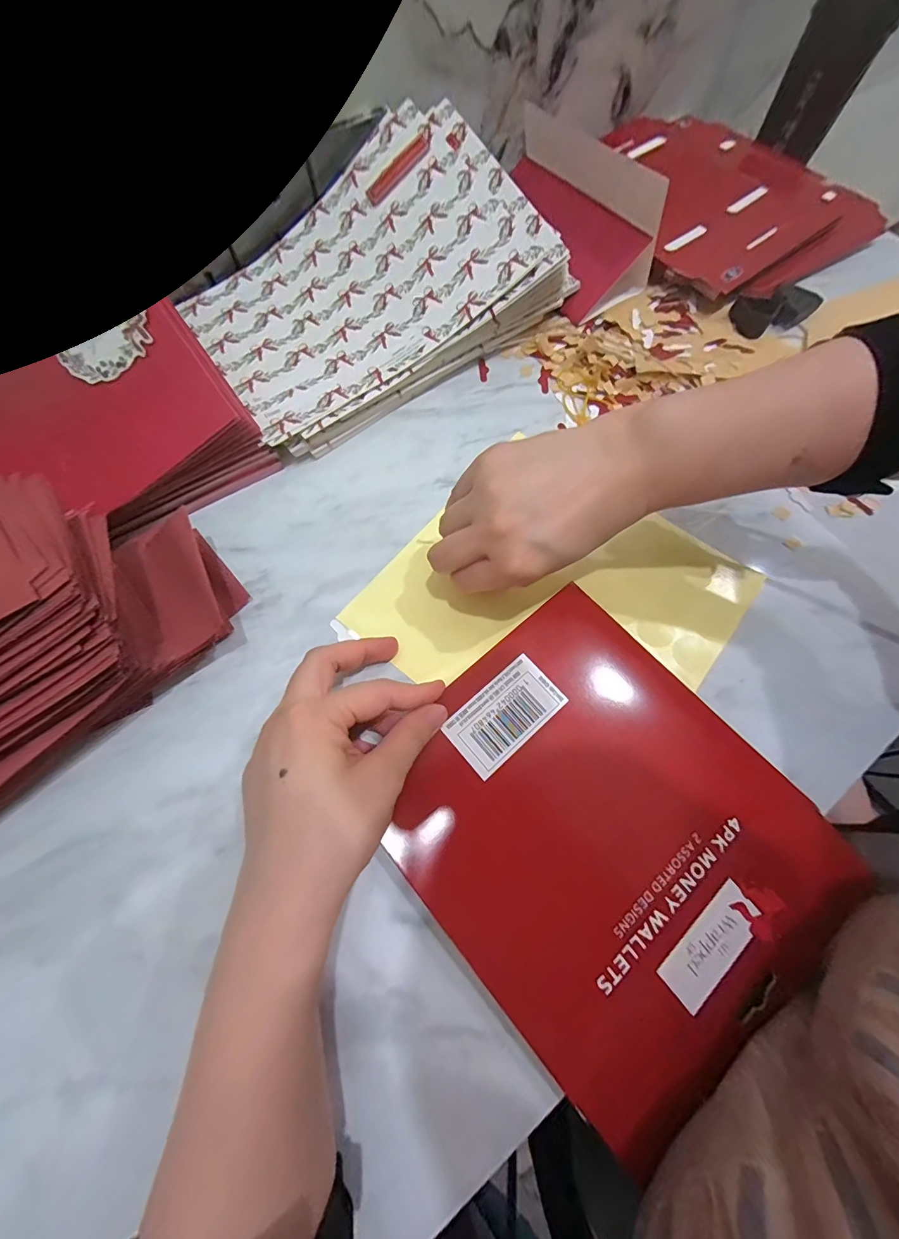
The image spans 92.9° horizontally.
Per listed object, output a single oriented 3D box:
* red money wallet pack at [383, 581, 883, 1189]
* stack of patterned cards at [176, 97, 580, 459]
[{"bbox_3d":[0.086,0.113,0.236,0.190,0.010,0.223,-39,75,-13],"label":"red money wallet pack"},{"bbox_3d":[-0.060,-0.281,0.352,0.296,0.086,0.183,-33,74,-12],"label":"stack of patterned cards"}]

